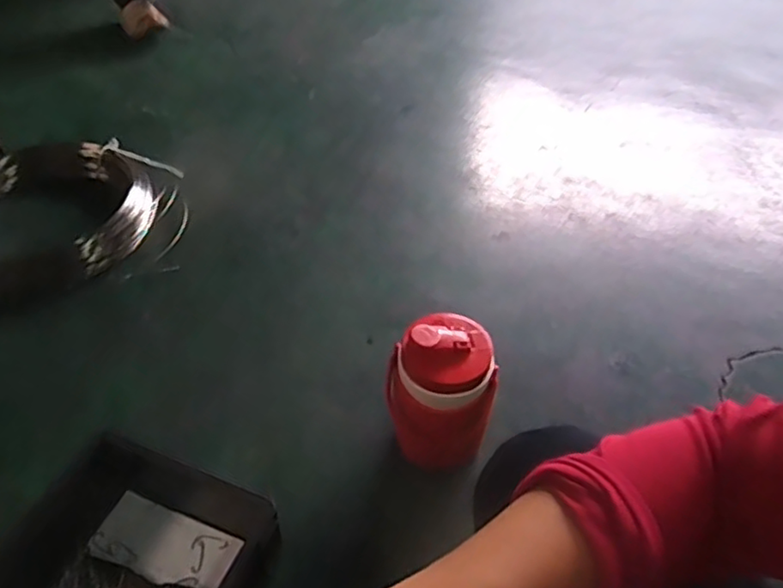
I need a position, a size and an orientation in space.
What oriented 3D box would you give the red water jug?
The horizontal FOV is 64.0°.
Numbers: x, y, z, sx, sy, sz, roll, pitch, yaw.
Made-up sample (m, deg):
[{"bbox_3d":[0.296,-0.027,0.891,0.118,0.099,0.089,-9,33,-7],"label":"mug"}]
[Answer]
[{"bbox_3d":[0.061,0.139,0.802,0.125,0.242,0.104,3,45,1],"label":"red water jug"}]

